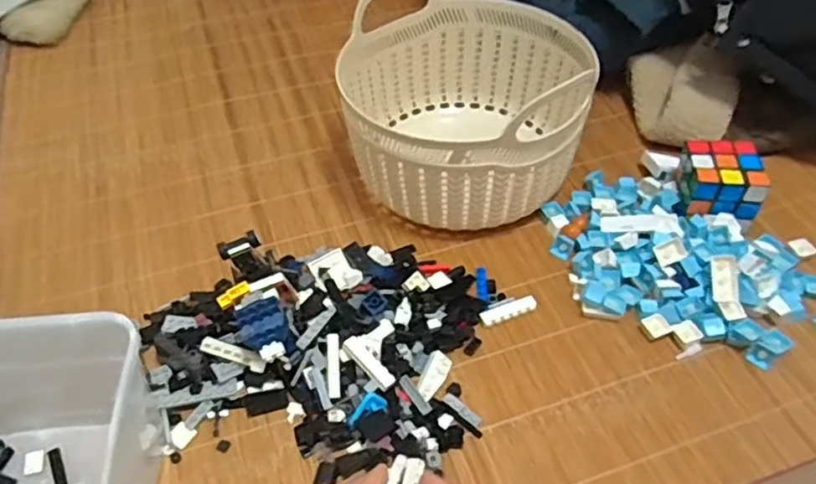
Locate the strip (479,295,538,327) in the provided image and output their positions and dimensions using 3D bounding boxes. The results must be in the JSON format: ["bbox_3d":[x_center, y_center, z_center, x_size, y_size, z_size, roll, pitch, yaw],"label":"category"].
[{"bbox_3d":[0.082,0.056,0.540,0.047,0.008,0.014,-18,50,-13],"label":"strip"}]

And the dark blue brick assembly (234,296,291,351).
[{"bbox_3d":[-0.104,0.067,0.486,0.032,0.041,0.031,-20,51,-15],"label":"dark blue brick assembly"}]

